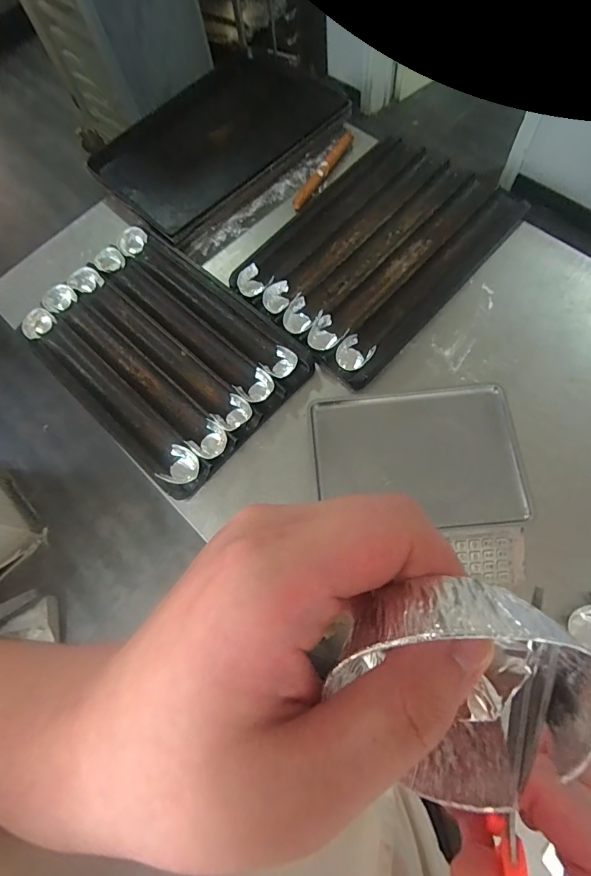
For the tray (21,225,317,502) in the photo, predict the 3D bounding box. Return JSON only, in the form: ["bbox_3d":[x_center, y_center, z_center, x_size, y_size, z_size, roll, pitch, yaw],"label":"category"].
[{"bbox_3d":[-0.291,-0.195,0.918,0.607,0.041,0.393,41,79,17],"label":"tray"}]

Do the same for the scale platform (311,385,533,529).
[{"bbox_3d":[0.197,0.029,0.701,0.321,0.034,0.232,-4,70,1],"label":"scale platform"}]

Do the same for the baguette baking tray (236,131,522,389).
[{"bbox_3d":[0.187,-0.432,0.944,0.398,0.032,0.571,42,79,17],"label":"baguette baking tray"}]

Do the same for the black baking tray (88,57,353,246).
[{"bbox_3d":[-0.202,-0.785,1.084,0.451,0.038,0.600,38,78,16],"label":"black baking tray"}]

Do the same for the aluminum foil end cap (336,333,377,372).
[{"bbox_3d":[0.121,-0.173,0.872,0.065,0.026,0.072,41,79,17],"label":"aluminum foil end cap"}]

